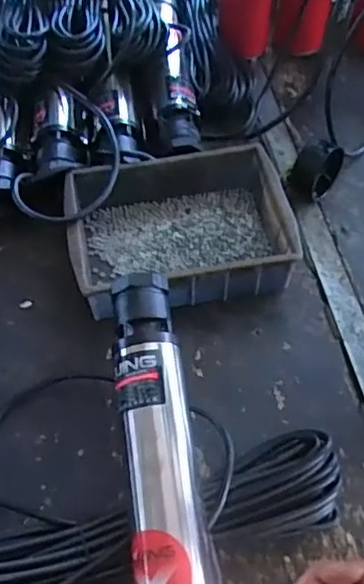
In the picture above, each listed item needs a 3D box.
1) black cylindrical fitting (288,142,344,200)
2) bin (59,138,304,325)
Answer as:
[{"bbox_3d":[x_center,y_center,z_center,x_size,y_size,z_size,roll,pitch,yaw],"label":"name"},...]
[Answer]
[{"bbox_3d":[0.164,-0.153,0.761,0.045,0.072,0.085,37,64,21],"label":"black cylindrical fitting"},{"bbox_3d":[-0.005,-0.071,0.714,0.244,0.070,0.177,-8,57,-5],"label":"bin"}]

